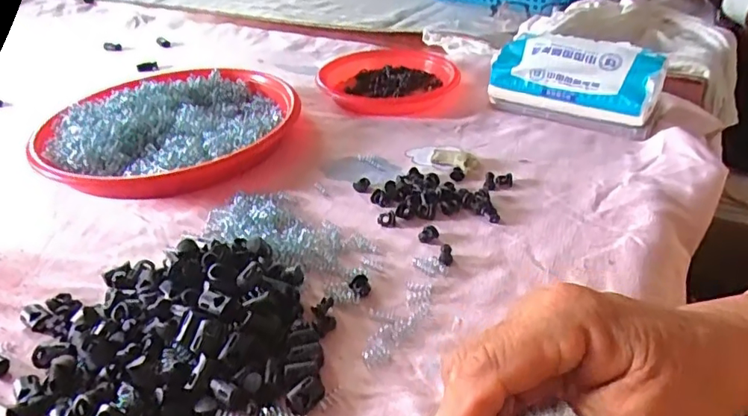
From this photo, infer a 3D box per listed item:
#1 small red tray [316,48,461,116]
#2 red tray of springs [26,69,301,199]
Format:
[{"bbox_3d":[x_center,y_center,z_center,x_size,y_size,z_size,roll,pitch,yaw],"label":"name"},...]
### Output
[{"bbox_3d":[0.018,-0.167,0.671,0.162,0.028,0.215,-4,34,-2],"label":"small red tray"},{"bbox_3d":[-0.202,-0.089,0.551,0.238,0.034,0.236,-1,34,3],"label":"red tray of springs"}]

